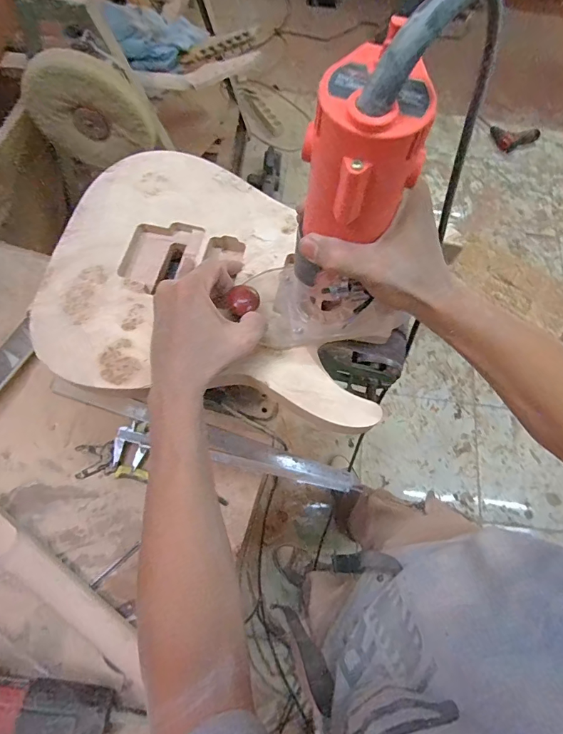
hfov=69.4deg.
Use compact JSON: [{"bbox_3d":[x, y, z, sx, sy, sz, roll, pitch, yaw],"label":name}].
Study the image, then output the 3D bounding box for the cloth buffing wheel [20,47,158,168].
[{"bbox_3d":[-0.416,-0.563,0.896,0.268,0.228,0.066,11,69,2],"label":"cloth buffing wheel"}]

